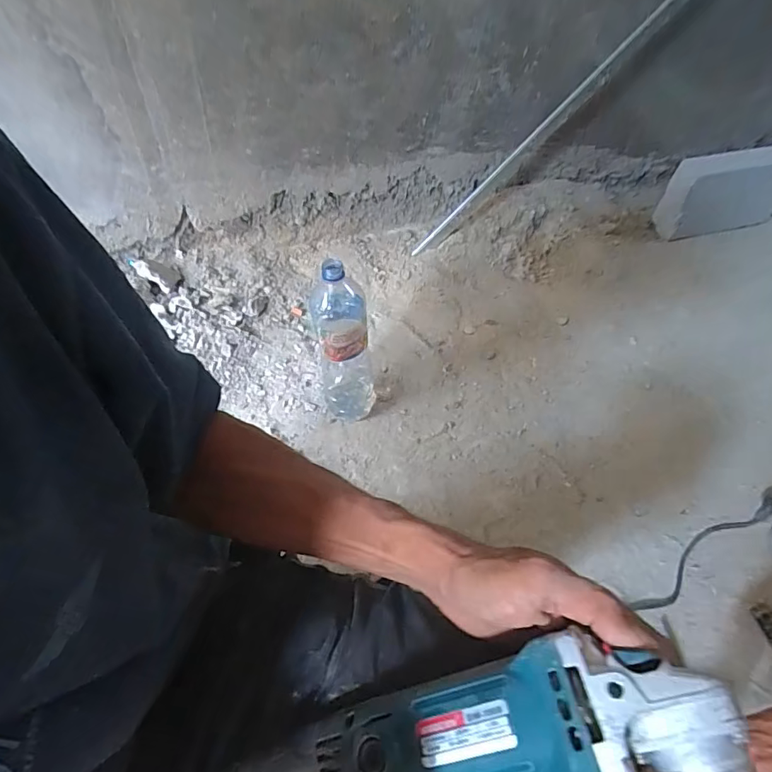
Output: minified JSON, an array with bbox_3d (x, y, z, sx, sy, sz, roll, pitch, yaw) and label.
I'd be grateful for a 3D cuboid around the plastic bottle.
[{"bbox_3d":[-0.063,-0.074,0.768,0.090,0.294,0.111,4,51,-1],"label":"plastic bottle"}]

